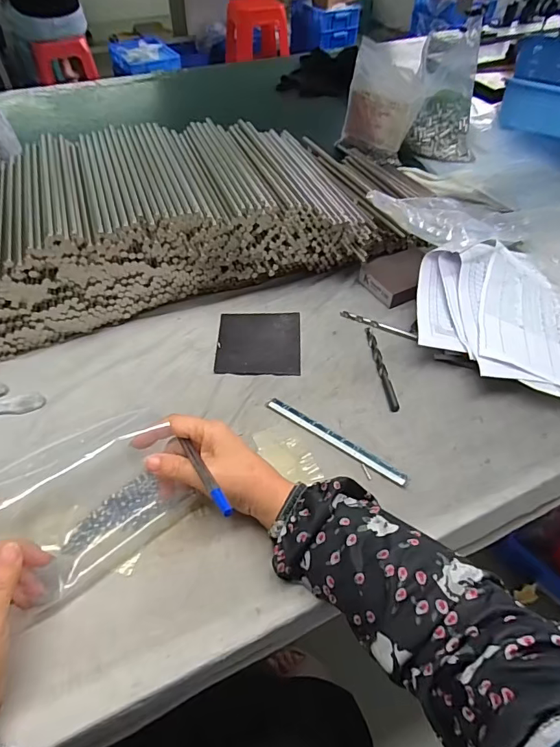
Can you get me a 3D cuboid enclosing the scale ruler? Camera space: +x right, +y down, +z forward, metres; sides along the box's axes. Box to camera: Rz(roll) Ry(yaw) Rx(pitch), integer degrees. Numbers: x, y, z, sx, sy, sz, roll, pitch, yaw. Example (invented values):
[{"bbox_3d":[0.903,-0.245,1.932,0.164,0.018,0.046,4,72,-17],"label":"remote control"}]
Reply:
[{"bbox_3d":[0.054,0.065,0.448,0.158,0.008,0.014,29,54,23],"label":"scale ruler"}]

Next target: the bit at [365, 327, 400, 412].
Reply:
[{"bbox_3d":[0.116,-0.010,0.512,0.010,0.006,0.123,-4,48,-5],"label":"bit"}]

